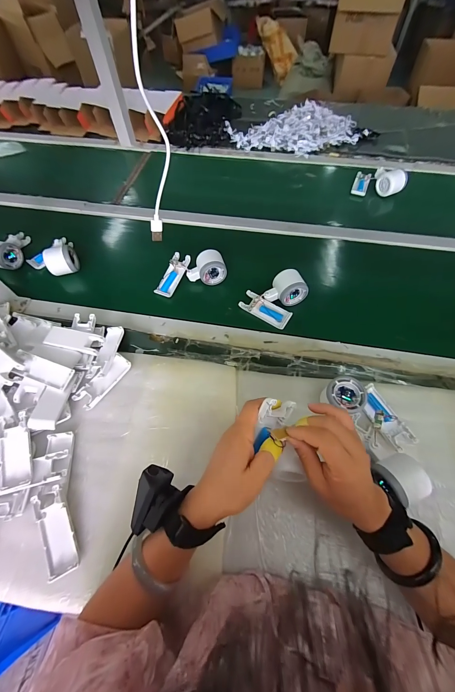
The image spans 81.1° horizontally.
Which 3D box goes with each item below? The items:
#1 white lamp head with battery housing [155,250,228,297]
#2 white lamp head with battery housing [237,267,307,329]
[{"bbox_3d":[-0.087,-0.170,0.581,0.152,0.048,0.084,-19,62,-9],"label":"white lamp head with battery housing"},{"bbox_3d":[0.098,-0.104,0.541,0.100,0.051,0.105,33,66,18],"label":"white lamp head with battery housing"}]

